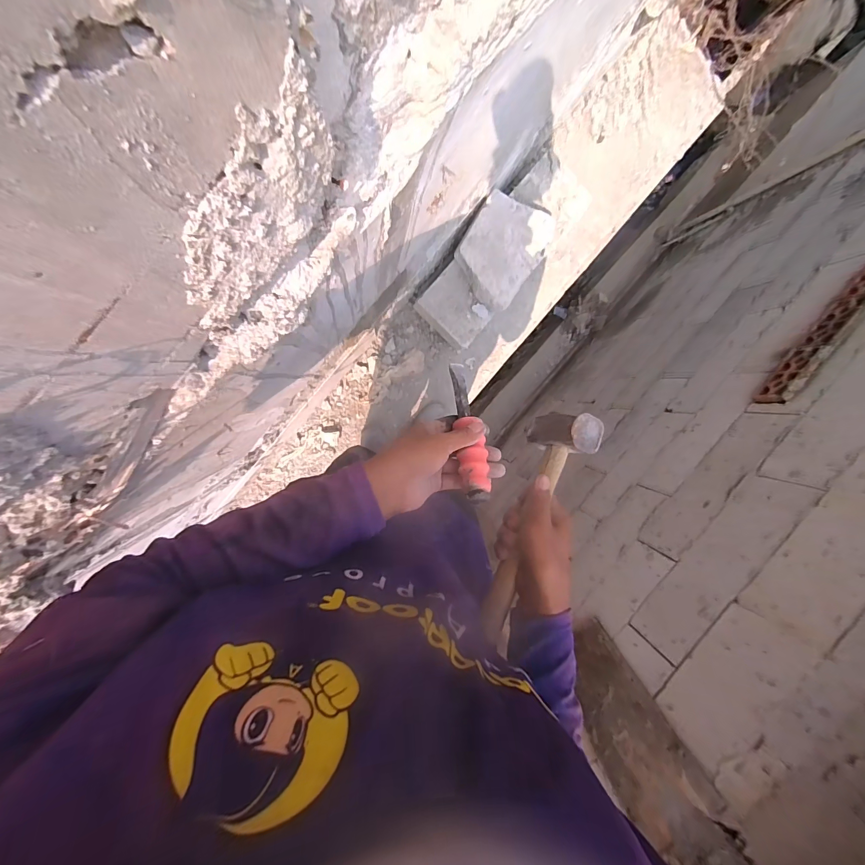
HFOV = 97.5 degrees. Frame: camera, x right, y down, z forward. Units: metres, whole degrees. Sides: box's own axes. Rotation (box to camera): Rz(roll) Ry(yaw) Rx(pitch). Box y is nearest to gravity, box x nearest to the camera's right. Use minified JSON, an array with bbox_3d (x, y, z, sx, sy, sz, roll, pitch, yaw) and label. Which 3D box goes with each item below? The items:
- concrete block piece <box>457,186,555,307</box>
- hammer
[{"bbox_3d":[0.193,-0.508,1.048,0.213,0.090,0.272,38,89,-9],"label":"concrete block piece"},{"bbox_3d":[0.119,0.106,0.463,0.053,0.087,0.272,23,87,-9],"label":"hammer"}]

